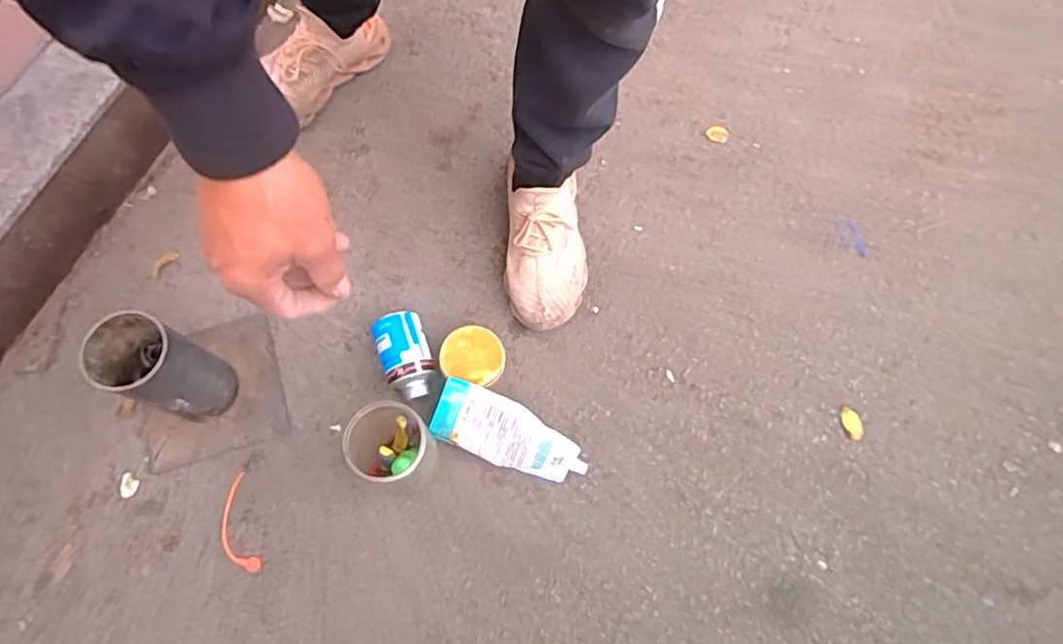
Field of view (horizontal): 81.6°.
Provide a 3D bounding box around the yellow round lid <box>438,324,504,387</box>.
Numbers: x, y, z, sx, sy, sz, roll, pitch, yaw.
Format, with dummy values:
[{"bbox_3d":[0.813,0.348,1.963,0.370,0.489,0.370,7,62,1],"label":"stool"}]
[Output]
[{"bbox_3d":[-0.076,0.041,0.803,0.081,0.015,0.077,1,71,-3],"label":"yellow round lid"}]

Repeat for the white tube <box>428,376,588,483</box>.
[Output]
[{"bbox_3d":[-0.029,0.146,0.806,0.202,0.032,0.084,27,100,-5],"label":"white tube"}]

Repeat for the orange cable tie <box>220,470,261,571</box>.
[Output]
[{"bbox_3d":[-0.374,0.256,0.779,0.039,0.010,0.124,-17,73,-7],"label":"orange cable tie"}]

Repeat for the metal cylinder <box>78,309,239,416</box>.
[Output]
[{"bbox_3d":[-0.432,0.059,0.741,0.093,0.195,0.082,25,72,5],"label":"metal cylinder"}]

